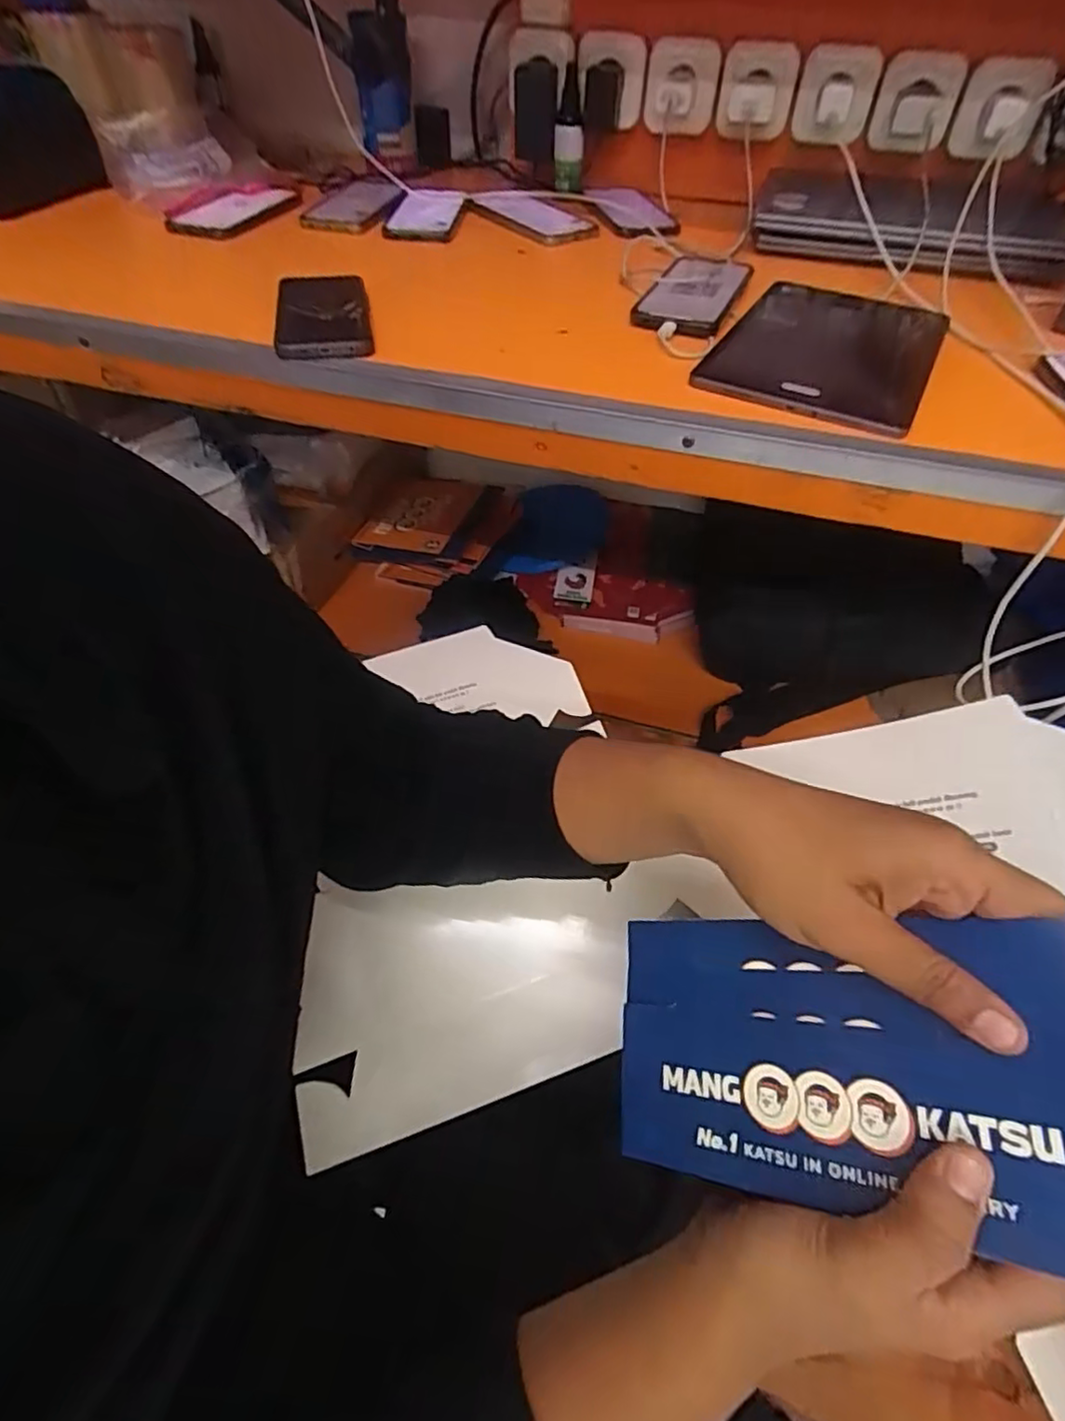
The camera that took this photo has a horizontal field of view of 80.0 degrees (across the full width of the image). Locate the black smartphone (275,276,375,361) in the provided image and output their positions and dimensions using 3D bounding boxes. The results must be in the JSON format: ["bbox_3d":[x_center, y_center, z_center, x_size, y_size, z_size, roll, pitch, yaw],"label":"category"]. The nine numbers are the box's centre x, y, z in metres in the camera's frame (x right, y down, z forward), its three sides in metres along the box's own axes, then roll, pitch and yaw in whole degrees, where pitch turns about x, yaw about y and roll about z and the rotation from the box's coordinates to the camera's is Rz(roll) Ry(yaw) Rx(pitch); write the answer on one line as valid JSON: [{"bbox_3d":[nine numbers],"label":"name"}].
[{"bbox_3d":[-0.176,-0.334,0.535,0.075,0.016,0.137,-9,51,-8],"label":"black smartphone"}]

